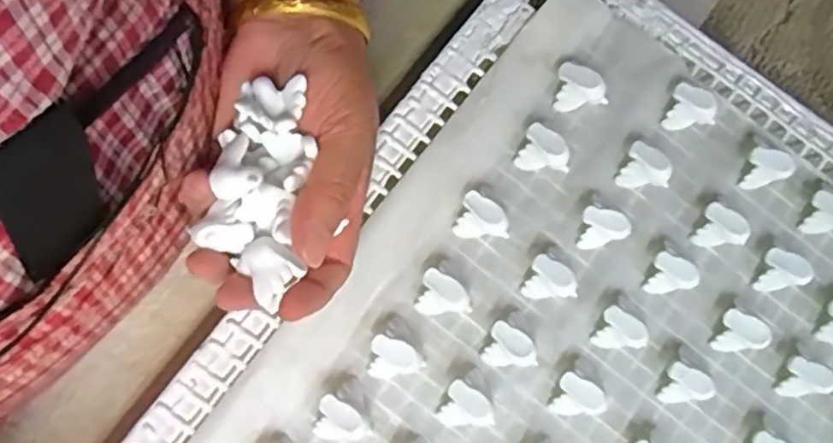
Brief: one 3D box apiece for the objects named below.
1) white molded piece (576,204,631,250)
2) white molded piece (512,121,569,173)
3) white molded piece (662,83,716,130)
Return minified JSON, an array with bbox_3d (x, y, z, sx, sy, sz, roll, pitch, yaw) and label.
[{"bbox_3d":[0.100,0.004,0.356,0.024,0.021,0.018,5,72,3],"label":"white molded piece"},{"bbox_3d":[0.070,-0.037,0.360,0.027,0.021,0.019,24,74,9],"label":"white molded piece"},{"bbox_3d":[0.153,-0.060,0.371,0.027,0.023,0.020,32,76,11],"label":"white molded piece"}]

